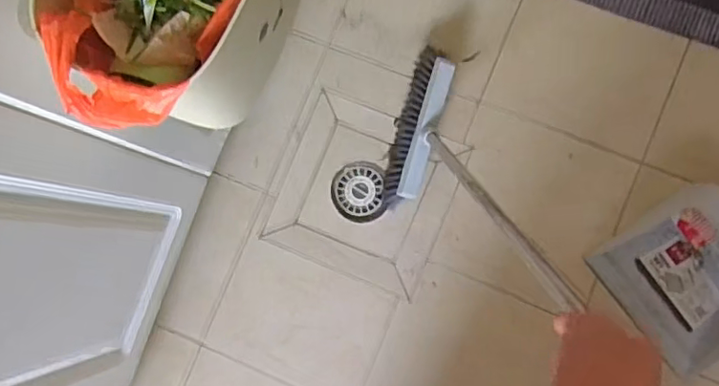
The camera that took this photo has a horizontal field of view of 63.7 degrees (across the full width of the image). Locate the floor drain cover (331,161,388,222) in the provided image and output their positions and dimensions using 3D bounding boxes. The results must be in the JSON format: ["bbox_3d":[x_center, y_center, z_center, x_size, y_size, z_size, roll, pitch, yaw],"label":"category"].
[{"bbox_3d":[-0.001,-0.002,1.062,0.099,0.007,0.108,1,84,5],"label":"floor drain cover"}]

